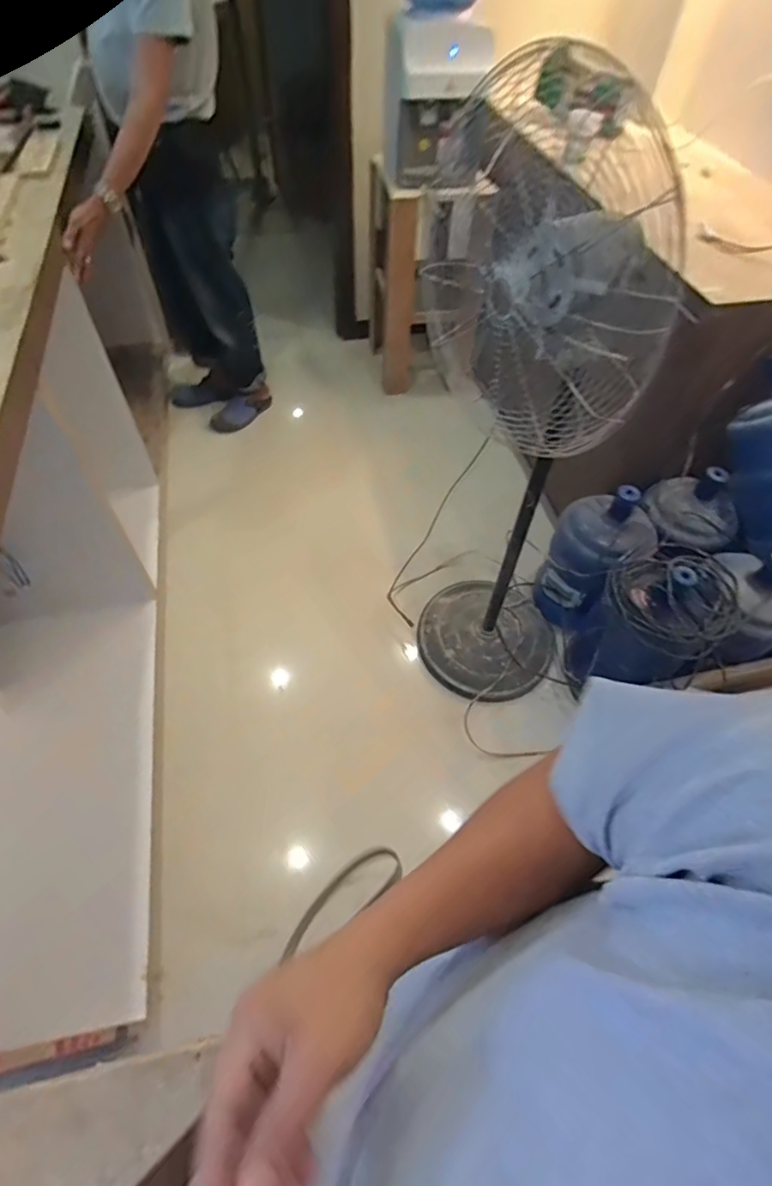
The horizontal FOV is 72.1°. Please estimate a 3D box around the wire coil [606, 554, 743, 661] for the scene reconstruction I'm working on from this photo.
[{"bbox_3d":[0.701,-0.003,1.266,0.319,0.099,0.274,-33,63,-23],"label":"wire coil"}]

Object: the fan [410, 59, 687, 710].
[{"bbox_3d":[0.276,-0.219,1.153,0.501,1.153,0.417,23,57,13],"label":"fan"}]

